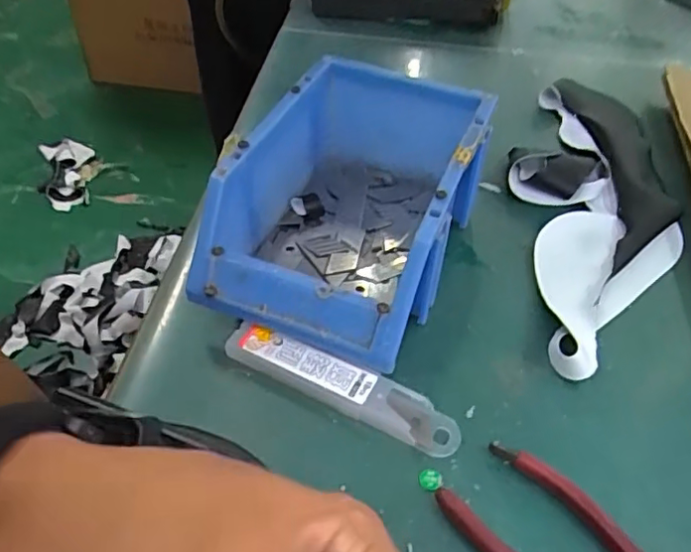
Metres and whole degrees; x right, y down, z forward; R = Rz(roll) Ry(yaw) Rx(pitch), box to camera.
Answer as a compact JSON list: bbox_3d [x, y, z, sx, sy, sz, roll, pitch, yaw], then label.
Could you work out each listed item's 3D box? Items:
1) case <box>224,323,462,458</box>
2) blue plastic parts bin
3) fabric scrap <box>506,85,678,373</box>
[{"bbox_3d":[-0.003,0.056,0.316,0.127,0.016,0.024,20,51,16],"label":"case"},{"bbox_3d":[0.006,-0.045,0.365,0.122,0.077,0.184,18,50,14],"label":"blue plastic parts bin"},{"bbox_3d":[0.168,-0.054,0.418,0.102,0.021,0.285,2,48,0],"label":"fabric scrap"}]

